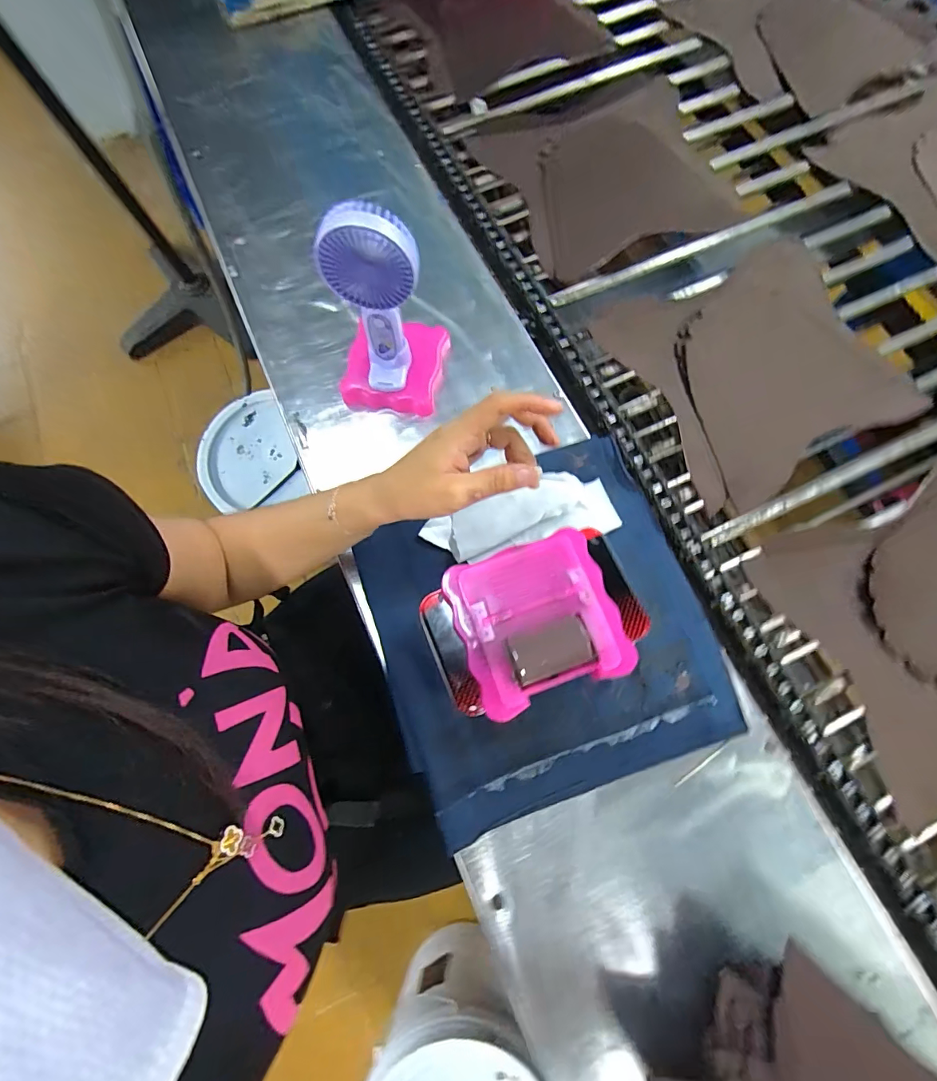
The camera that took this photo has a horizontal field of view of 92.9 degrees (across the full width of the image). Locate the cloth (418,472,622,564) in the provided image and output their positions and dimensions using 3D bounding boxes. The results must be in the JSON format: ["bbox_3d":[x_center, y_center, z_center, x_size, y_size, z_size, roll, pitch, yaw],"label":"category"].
[{"bbox_3d":[0.050,-0.025,0.441,0.186,0.027,0.069,-12,75,-2],"label":"cloth"}]

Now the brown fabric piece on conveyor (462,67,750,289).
[{"bbox_3d":[0.182,-0.508,0.613,0.285,0.053,0.300,-22,75,-5],"label":"brown fabric piece on conveyor"}]

